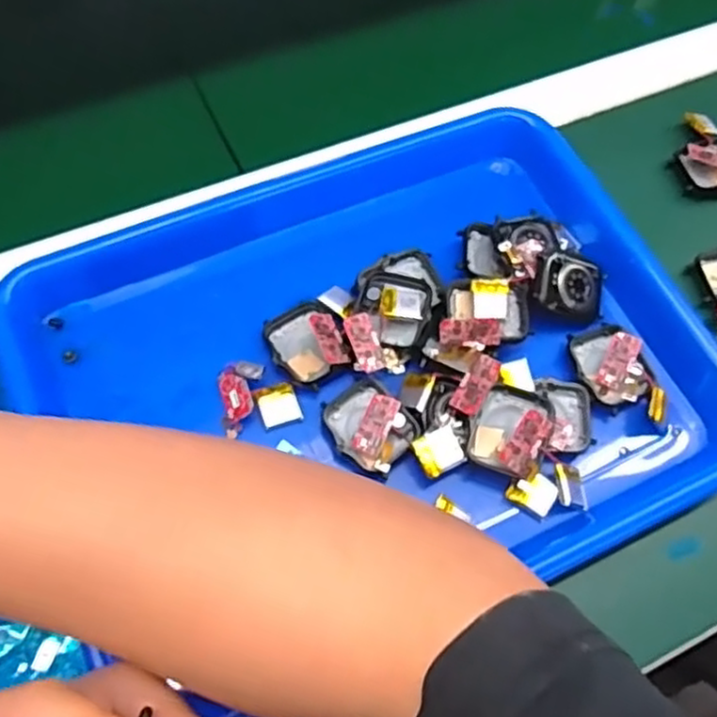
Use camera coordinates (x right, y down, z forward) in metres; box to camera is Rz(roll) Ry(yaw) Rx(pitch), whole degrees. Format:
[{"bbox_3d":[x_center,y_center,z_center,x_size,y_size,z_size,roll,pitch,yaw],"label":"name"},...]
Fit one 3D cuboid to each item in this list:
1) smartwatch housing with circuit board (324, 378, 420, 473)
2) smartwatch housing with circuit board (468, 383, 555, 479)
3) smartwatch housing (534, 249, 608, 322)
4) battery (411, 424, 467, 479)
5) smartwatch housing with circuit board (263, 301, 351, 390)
[{"bbox_3d":[0.005,0.033,0.352,0.044,0.015,0.035,42,69,16],"label":"smartwatch housing with circuit board"},{"bbox_3d":[0.075,0.034,0.345,0.035,0.012,0.042,18,65,6],"label":"smartwatch housing with circuit board"},{"bbox_3d":[0.114,-0.038,0.387,0.042,0.010,0.036,11,91,-17],"label":"smartwatch housing"},{"bbox_3d":[0.039,0.044,0.342,0.022,0.004,0.020,-23,68,-13],"label":"battery"},{"bbox_3d":[-0.027,-0.008,0.369,0.035,0.017,0.044,-26,68,-14],"label":"smartwatch housing with circuit board"}]

